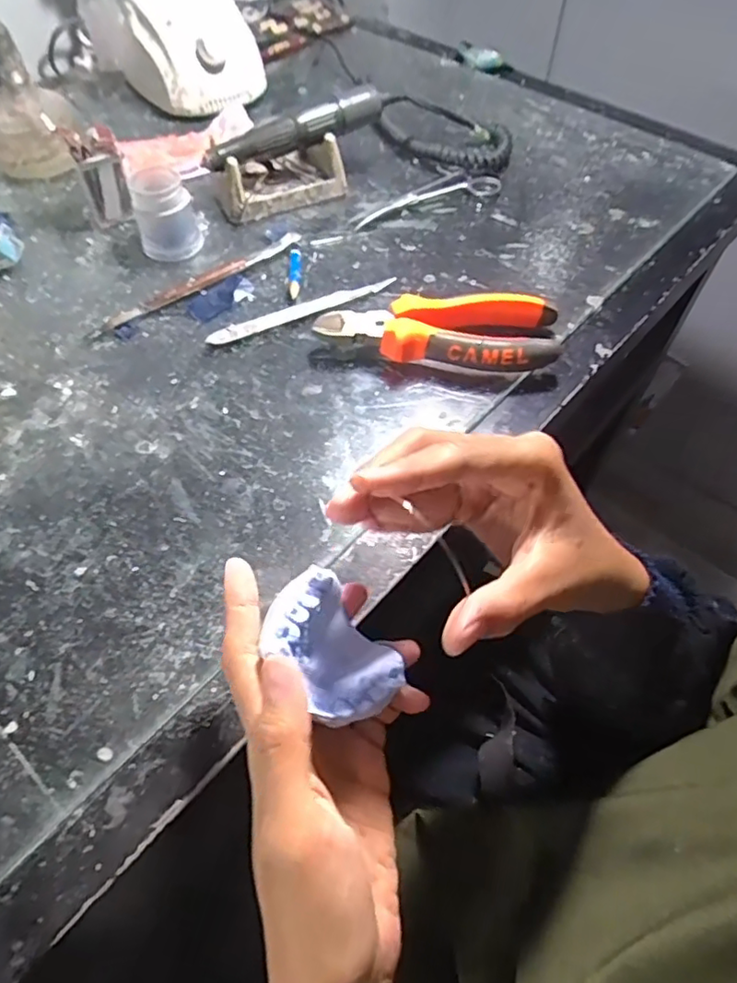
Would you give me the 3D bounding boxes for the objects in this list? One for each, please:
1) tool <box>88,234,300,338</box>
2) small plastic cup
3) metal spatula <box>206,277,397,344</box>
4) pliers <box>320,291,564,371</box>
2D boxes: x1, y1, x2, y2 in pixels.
[{"bbox_3d":[-0.119,-0.149,0.429,0.163,0.011,0.012,-33,63,-21],"label":"tool"},{"bbox_3d":[-0.147,-0.201,0.438,0.041,0.051,0.041,1,56,-1],"label":"small plastic cup"},{"bbox_3d":[-0.044,-0.125,0.416,0.137,0.007,0.013,-20,59,-15],"label":"metal spatula"},{"bbox_3d":[0.045,-0.101,0.388,0.148,0.027,0.054,3,56,0],"label":"pliers"}]

